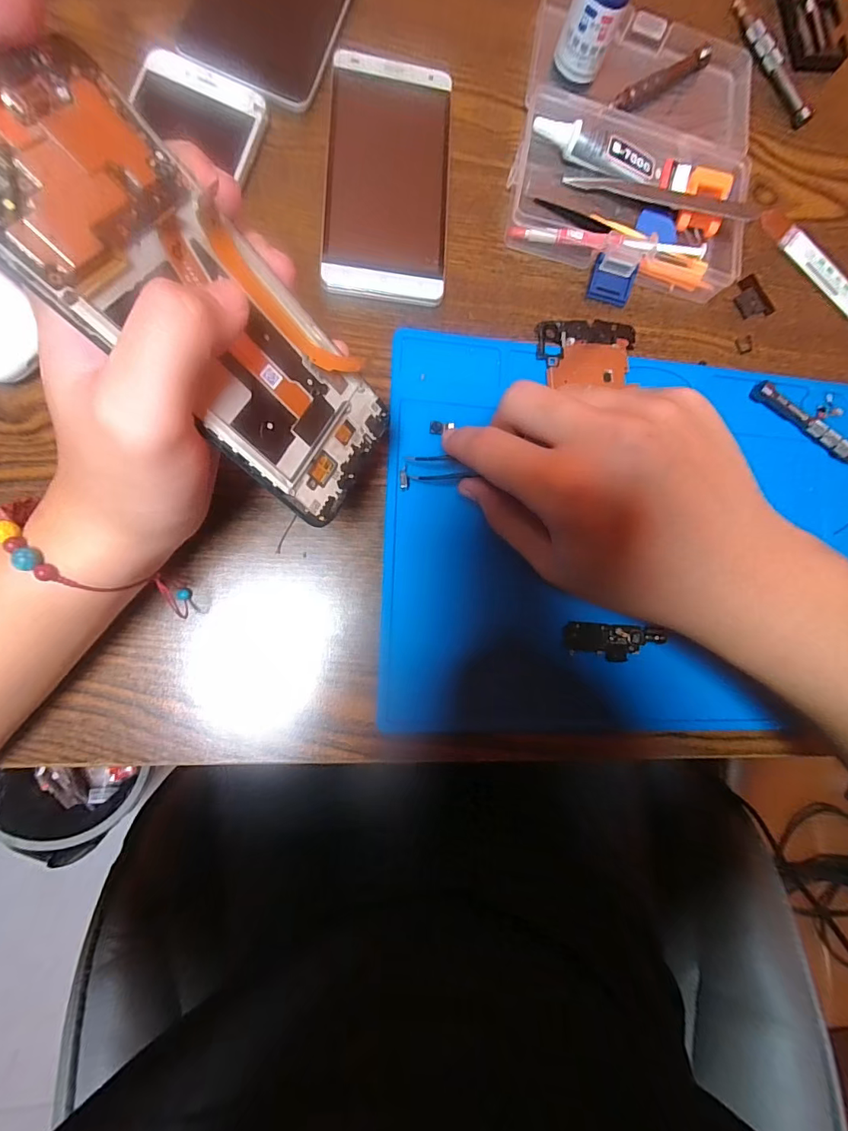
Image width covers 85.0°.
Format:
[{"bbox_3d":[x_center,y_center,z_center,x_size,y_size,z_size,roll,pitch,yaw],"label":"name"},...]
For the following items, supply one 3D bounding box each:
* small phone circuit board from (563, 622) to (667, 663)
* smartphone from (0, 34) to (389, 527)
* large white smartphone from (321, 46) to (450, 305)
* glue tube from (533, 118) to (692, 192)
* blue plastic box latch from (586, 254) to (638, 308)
[{"bbox_3d":[0.113,0.046,0.278,0.062,0.005,0.021,6,85,-9],"label":"small phone circuit board"},{"bbox_3d":[-0.073,-0.085,0.162,0.147,0.005,0.072,45,57,-34],"label":"smartphone"},{"bbox_3d":[-0.021,-0.224,0.271,0.069,0.010,0.139,3,86,-9],"label":"large white smartphone"},{"bbox_3d":[0.118,-0.254,0.291,0.103,0.017,0.022,10,85,-8],"label":"glue tube"},{"bbox_3d":[0.118,-0.177,0.291,0.029,0.005,0.023,11,114,-9],"label":"blue plastic box latch"}]

